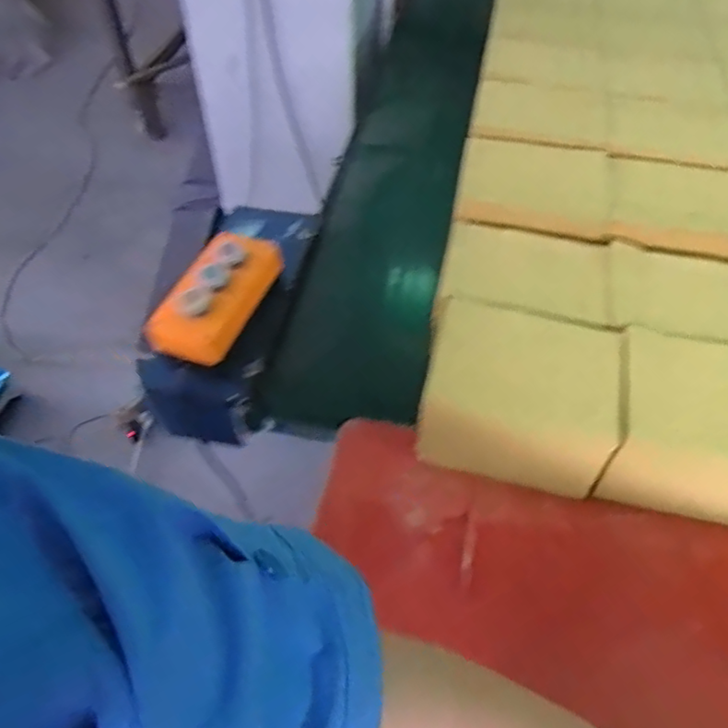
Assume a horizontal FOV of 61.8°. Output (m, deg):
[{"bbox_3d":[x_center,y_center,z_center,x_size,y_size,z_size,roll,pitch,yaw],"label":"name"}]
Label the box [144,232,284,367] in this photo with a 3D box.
[{"bbox_3d":[-0.154,-0.074,0.642,0.076,0.054,0.157,18,55,14],"label":"box"}]

